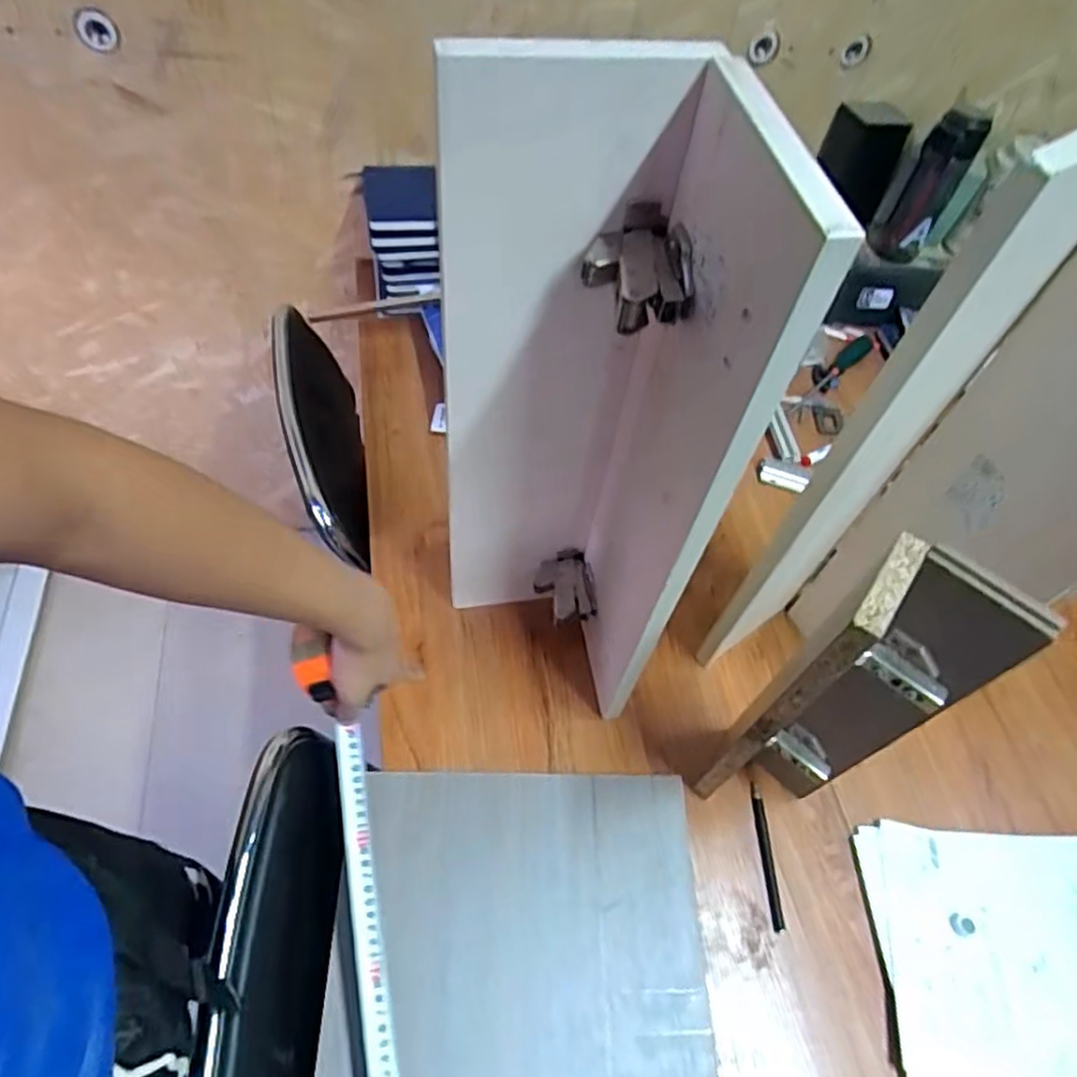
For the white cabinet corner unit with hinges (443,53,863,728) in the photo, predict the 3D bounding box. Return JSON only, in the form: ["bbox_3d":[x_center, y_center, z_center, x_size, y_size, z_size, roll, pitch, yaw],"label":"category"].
[{"bbox_3d":[0.021,-0.043,0.547,0.157,0.541,0.196,-7,58,-10],"label":"white cabinet corner unit with hinges"}]

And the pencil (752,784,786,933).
[{"bbox_3d":[0.228,0.316,0.703,0.013,0.006,0.134,2,54,-3],"label":"pencil"}]

